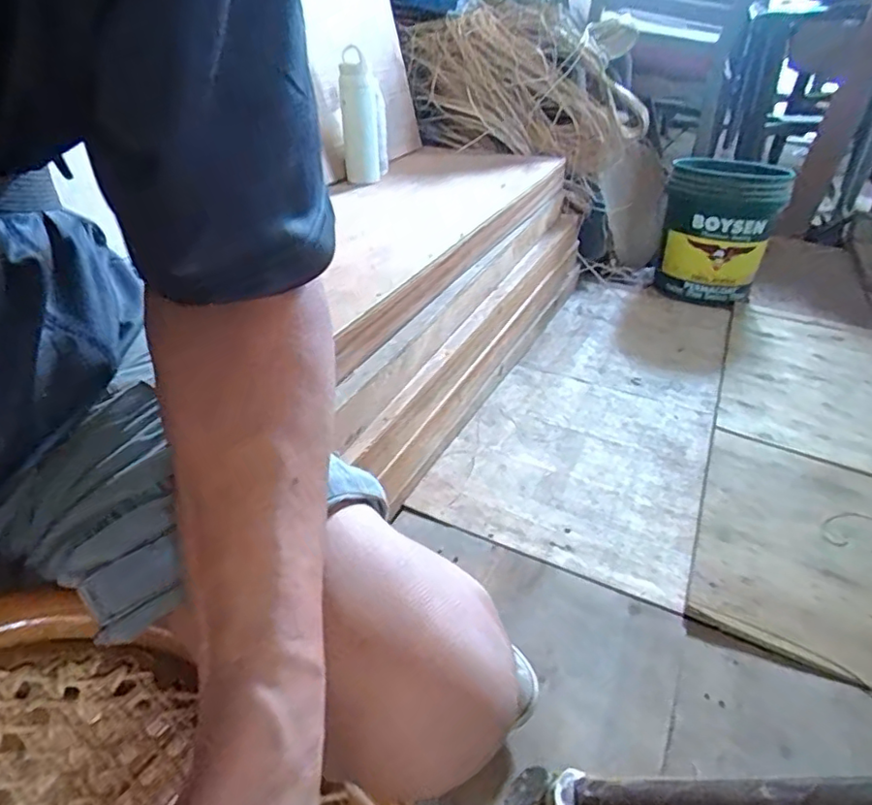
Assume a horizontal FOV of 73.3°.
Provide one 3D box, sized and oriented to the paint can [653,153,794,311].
[{"bbox_3d":[0.752,-0.476,1.586,0.288,0.330,0.309,18,36,21],"label":"paint can"}]

